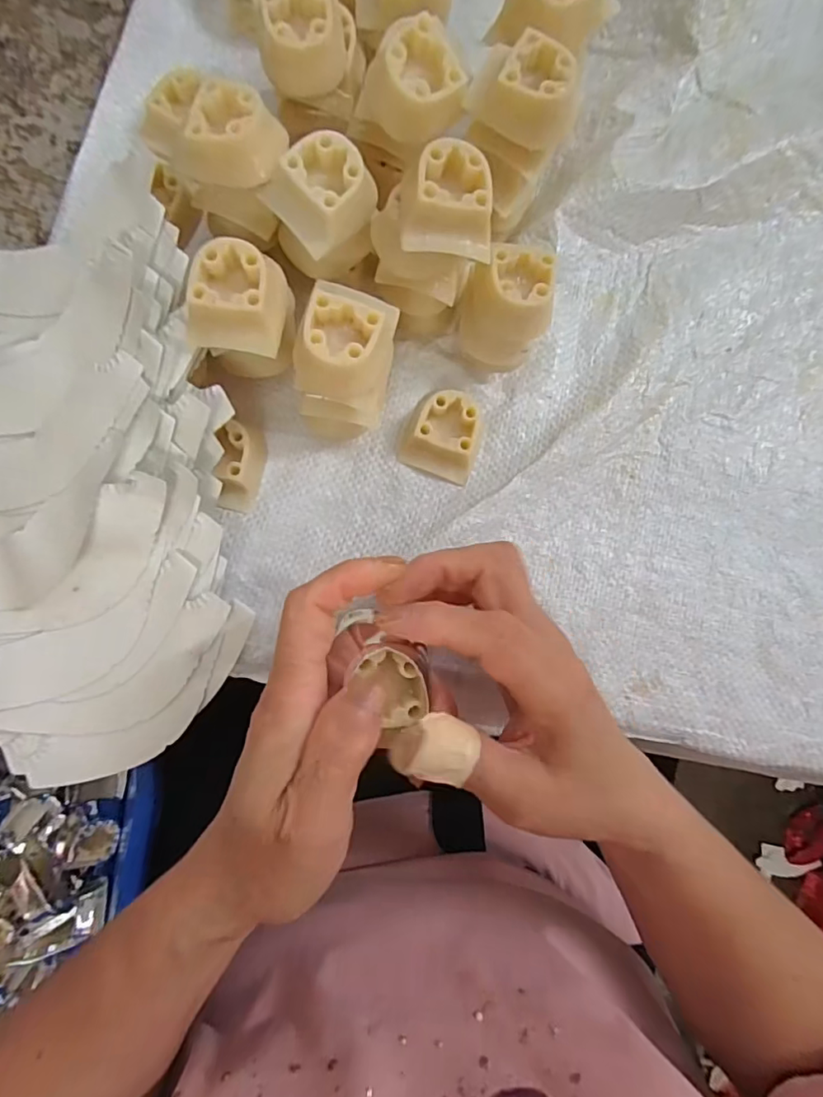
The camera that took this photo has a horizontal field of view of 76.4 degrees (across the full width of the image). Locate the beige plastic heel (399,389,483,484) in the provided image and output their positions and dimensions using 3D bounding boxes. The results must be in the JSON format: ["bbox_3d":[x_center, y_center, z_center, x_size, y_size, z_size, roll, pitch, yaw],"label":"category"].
[{"bbox_3d":[0.018,-0.059,0.267,0.038,0.016,0.041,21,83,-3],"label":"beige plastic heel"}]

